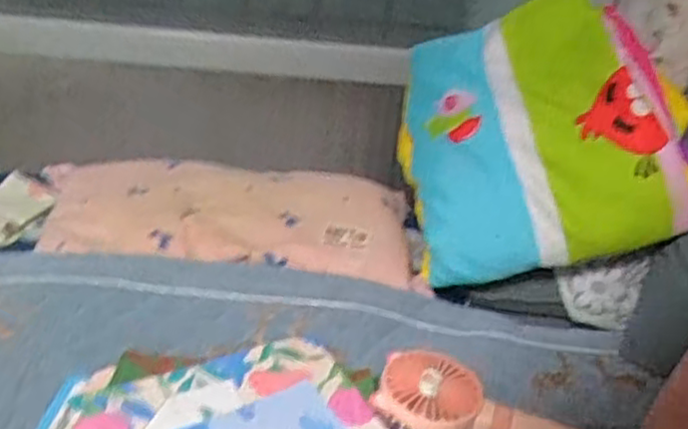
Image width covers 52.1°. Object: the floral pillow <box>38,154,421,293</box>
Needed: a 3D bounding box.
[{"bbox_3d":[-0.144,0.007,0.825,0.452,0.065,0.221,2,29,0],"label":"floral pillow"}]

